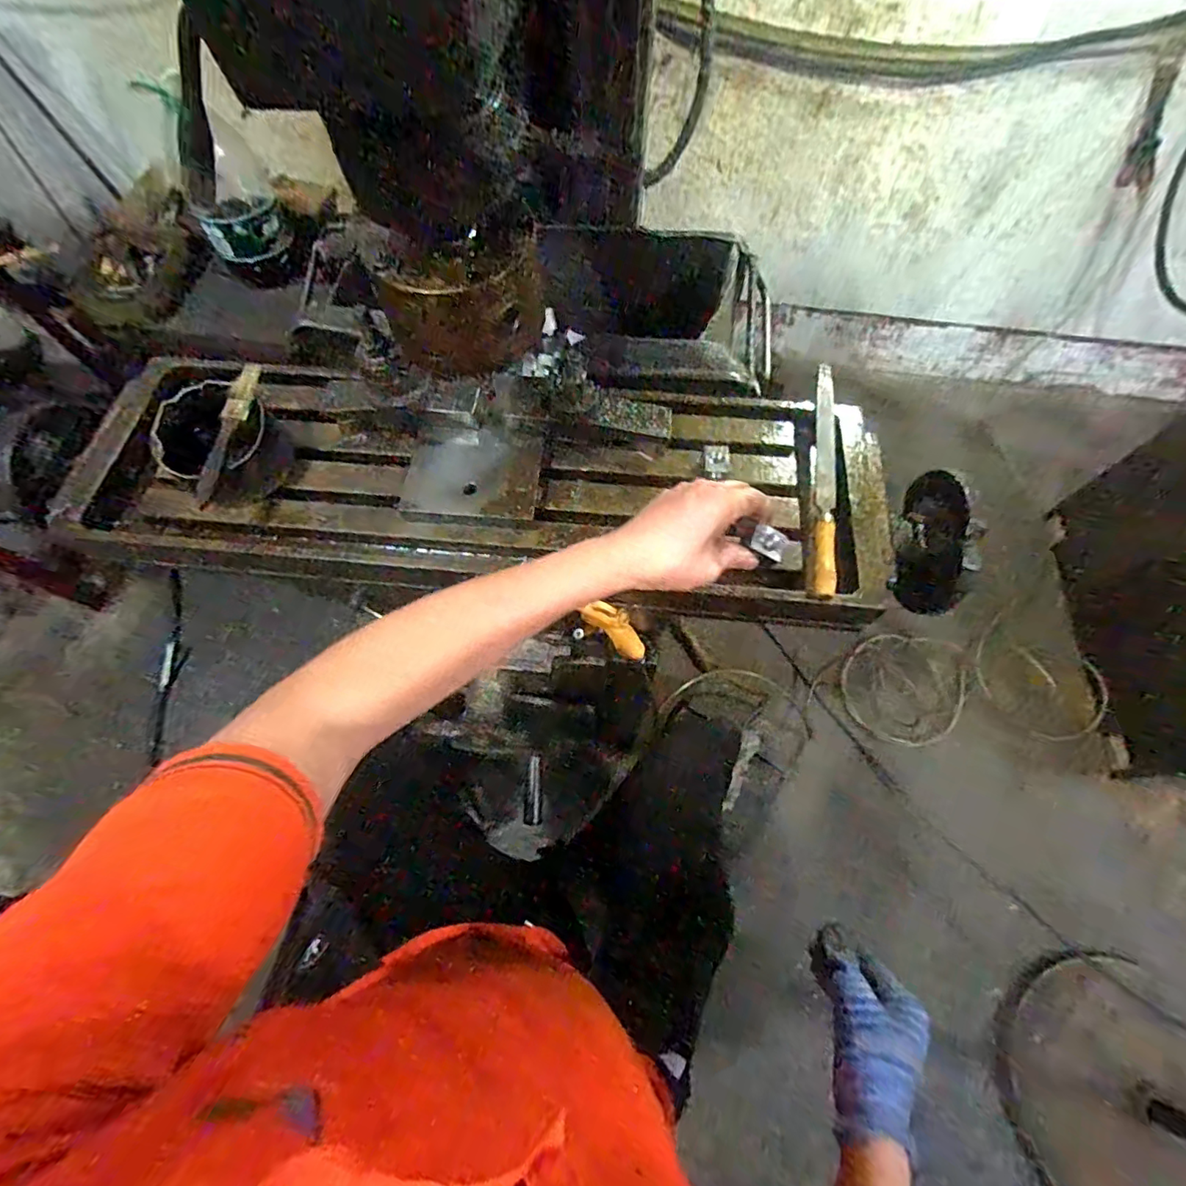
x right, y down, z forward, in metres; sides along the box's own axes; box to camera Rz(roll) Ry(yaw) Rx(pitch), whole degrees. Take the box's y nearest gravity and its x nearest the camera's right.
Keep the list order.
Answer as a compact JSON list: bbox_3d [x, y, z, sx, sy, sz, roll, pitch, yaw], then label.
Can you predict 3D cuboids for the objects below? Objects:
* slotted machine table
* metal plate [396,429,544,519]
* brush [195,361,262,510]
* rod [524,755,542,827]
[{"bbox_3d":[-0.109,-0.119,0.527,0.779,0.082,0.237,4,66,2],"label":"slotted machine table"},{"bbox_3d":[-0.118,-0.115,0.521,0.130,0.010,0.081,5,86,0],"label":"metal plate"},{"bbox_3d":[-0.337,-0.148,0.496,0.018,0.014,0.143,15,83,6],"label":"brush"},{"bbox_3d":[-0.071,0.236,0.639,0.019,0.009,0.079,1,83,0],"label":"rod"}]

